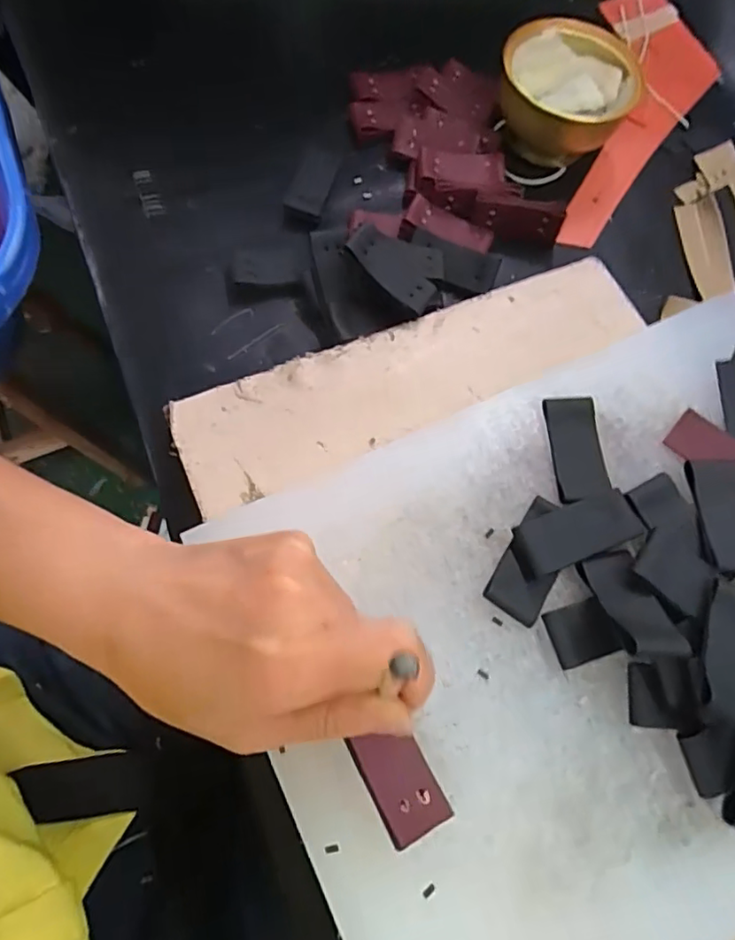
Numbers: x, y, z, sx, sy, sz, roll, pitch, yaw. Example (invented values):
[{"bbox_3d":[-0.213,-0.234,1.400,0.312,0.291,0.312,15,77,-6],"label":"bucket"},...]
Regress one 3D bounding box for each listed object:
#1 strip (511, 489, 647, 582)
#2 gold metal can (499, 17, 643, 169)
[{"bbox_3d":[0.102,0.031,0.283,0.062,0.008,0.026,-20,71,-10],"label":"strip"},{"bbox_3d":[0.143,-0.274,0.421,0.095,0.050,0.090,1,69,-3],"label":"gold metal can"}]

